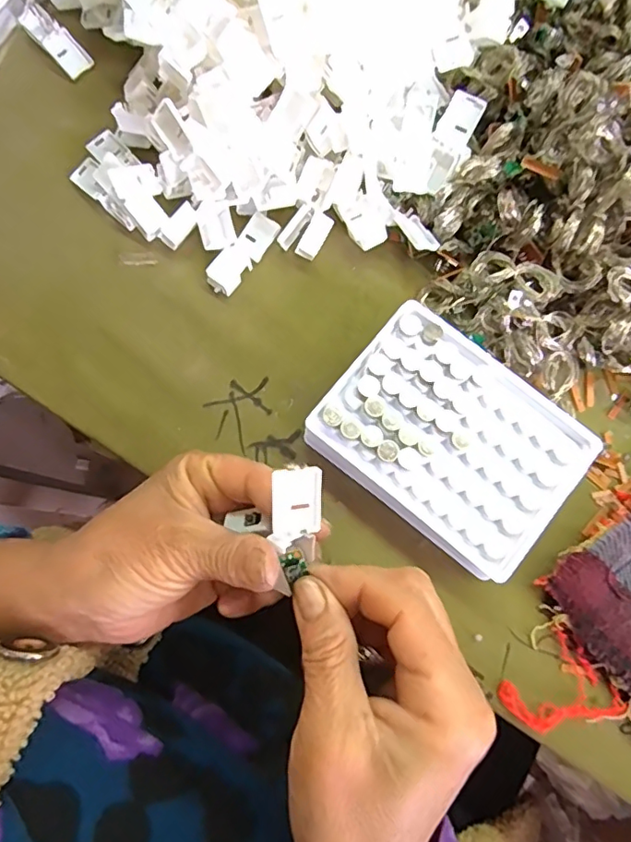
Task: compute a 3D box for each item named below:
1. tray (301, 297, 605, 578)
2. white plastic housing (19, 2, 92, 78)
[{"bbox_3d":[0.073,0.010,0.297,0.129,0.034,0.098,39,82,8],"label":"tray"},{"bbox_3d":[-0.175,-0.256,0.363,0.021,0.007,0.055,-43,81,-6],"label":"white plastic housing"}]

